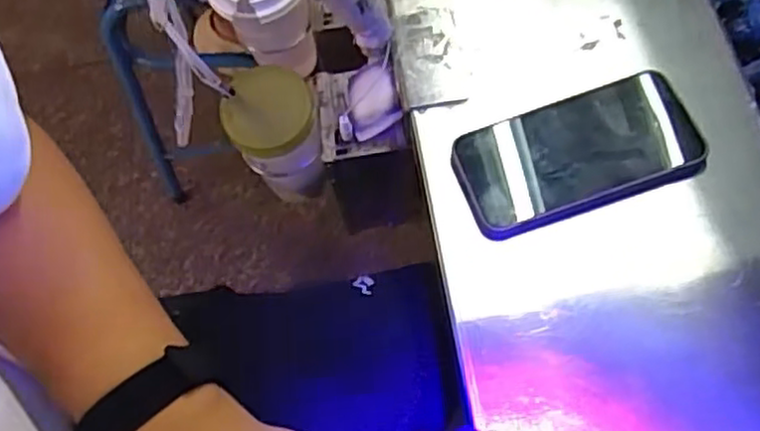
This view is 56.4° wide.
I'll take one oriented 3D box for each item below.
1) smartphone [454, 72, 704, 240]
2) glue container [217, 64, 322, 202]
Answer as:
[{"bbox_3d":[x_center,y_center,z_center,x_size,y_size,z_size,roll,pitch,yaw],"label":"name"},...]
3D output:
[{"bbox_3d":[0.135,-0.044,0.489,0.161,0.016,0.081,-18,65,-5],"label":"smartphone"},{"bbox_3d":[-0.089,-0.066,0.619,0.072,0.119,0.071,-1,65,3],"label":"glue container"}]

